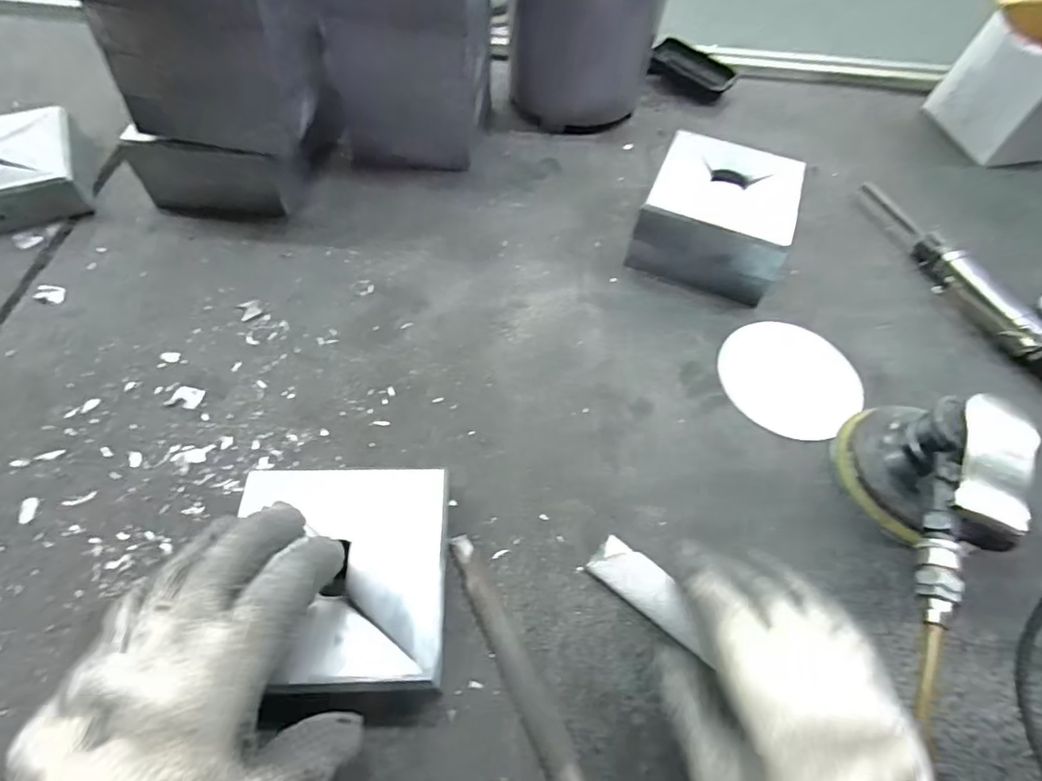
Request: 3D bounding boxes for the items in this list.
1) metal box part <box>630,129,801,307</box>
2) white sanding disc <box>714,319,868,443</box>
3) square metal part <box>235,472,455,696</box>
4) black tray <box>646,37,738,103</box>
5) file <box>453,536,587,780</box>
[{"bbox_3d":[0.183,-0.168,0.506,0.132,0.073,0.132,20,59,8],"label":"metal box part"},{"bbox_3d":[0.231,-0.013,0.458,0.110,0.006,0.114,2,58,-3],"label":"white sanding disc"},{"bbox_3d":[-0.105,0.106,0.315,0.117,0.020,0.125,0,58,-5],"label":"square metal part"},{"bbox_3d":[0.221,-0.413,0.688,0.108,0.034,0.043,30,60,14],"label":"black tray"},{"bbox_3d":[-0.004,0.165,0.322,0.017,0.005,0.165,-22,62,-17],"label":"file"}]

